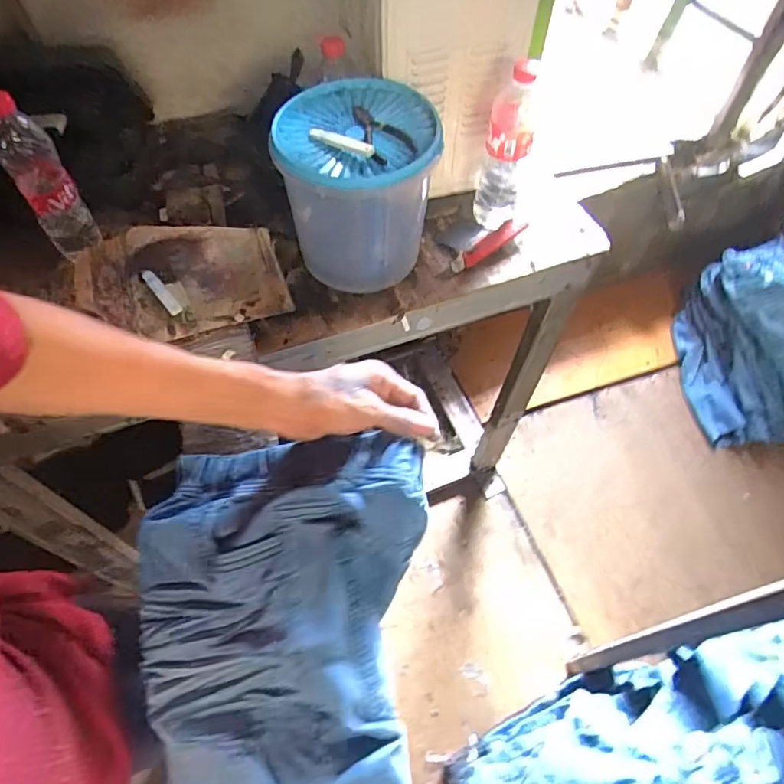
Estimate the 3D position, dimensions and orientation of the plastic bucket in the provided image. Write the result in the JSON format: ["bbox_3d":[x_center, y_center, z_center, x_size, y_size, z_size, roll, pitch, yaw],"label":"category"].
[{"bbox_3d":[-0.041,-0.251,0.676,0.184,0.192,0.178,0,58,0],"label":"plastic bucket"}]

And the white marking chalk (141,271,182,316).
[{"bbox_3d":[-0.277,-0.118,0.634,0.016,0.008,0.085,-37,65,-21],"label":"white marking chalk"}]

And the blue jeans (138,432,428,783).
[{"bbox_3d":[-0.096,0.245,0.389,0.247,0.127,0.439,-1,58,-1],"label":"blue jeans"}]

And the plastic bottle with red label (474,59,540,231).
[{"bbox_3d":[0.155,-0.330,0.721,0.060,0.205,0.072,9,58,5],"label":"plastic bottle with red label"}]

